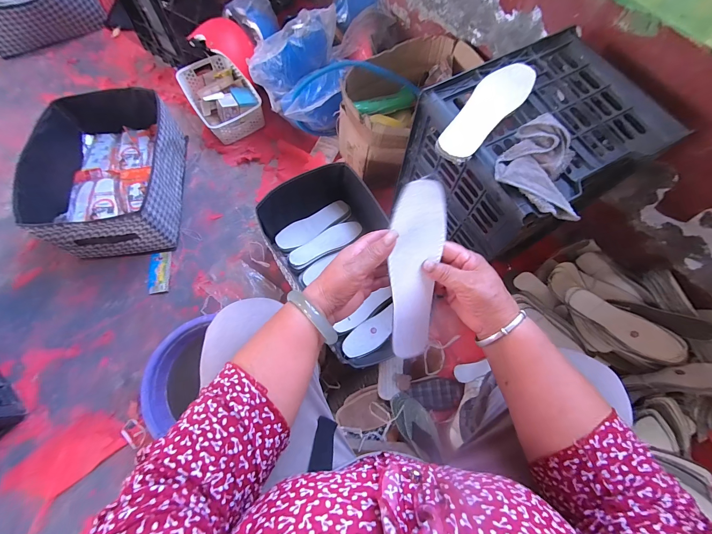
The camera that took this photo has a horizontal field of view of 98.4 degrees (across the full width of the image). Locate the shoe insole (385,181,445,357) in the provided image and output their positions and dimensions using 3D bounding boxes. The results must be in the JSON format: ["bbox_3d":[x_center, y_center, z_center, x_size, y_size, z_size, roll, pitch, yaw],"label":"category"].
[{"bbox_3d":[0.070,0.010,0.364,0.064,0.005,0.213,-1,106,-17],"label":"shoe insole"}]

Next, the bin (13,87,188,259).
[{"bbox_3d":[-0.689,-0.267,0.882,0.327,0.182,0.446,-9,70,-5],"label":"bin"}]

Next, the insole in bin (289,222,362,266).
[{"bbox_3d":[-0.086,-0.071,0.882,0.226,0.016,0.065,-29,74,-12],"label":"insole in bin"}]

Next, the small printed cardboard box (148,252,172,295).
[{"bbox_3d":[-0.558,0.013,0.873,0.053,0.010,0.126,-8,70,-5],"label":"small printed cardboard box"}]

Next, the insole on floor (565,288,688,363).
[{"bbox_3d":[0.640,0.136,0.740,0.246,0.012,0.073,40,117,26],"label":"insole on floor"}]

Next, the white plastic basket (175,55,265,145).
[{"bbox_3d":[-0.458,-0.580,1.048,0.200,0.091,0.311,-30,74,-12],"label":"white plastic basket"}]

